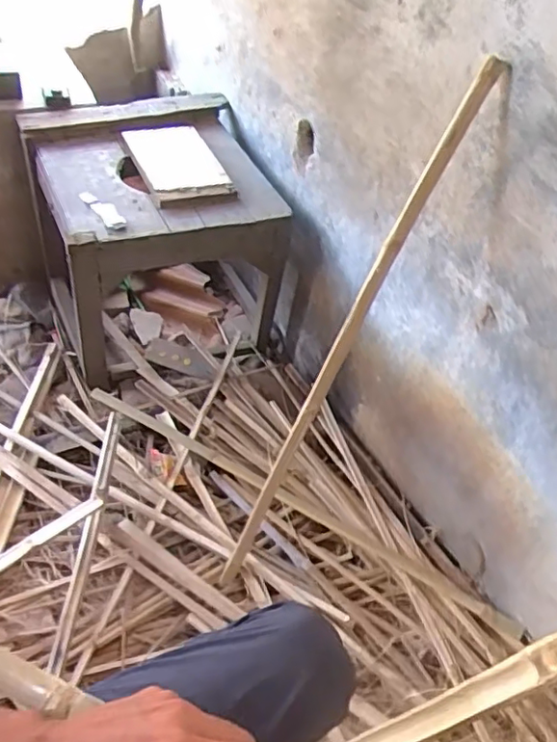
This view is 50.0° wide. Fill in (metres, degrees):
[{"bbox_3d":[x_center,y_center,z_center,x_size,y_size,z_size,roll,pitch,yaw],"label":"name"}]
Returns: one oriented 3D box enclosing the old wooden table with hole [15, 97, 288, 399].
[{"bbox_3d":[-0.245,-0.266,1.263,0.423,0.454,0.374,-18,51,-22],"label":"old wooden table with hole"}]

